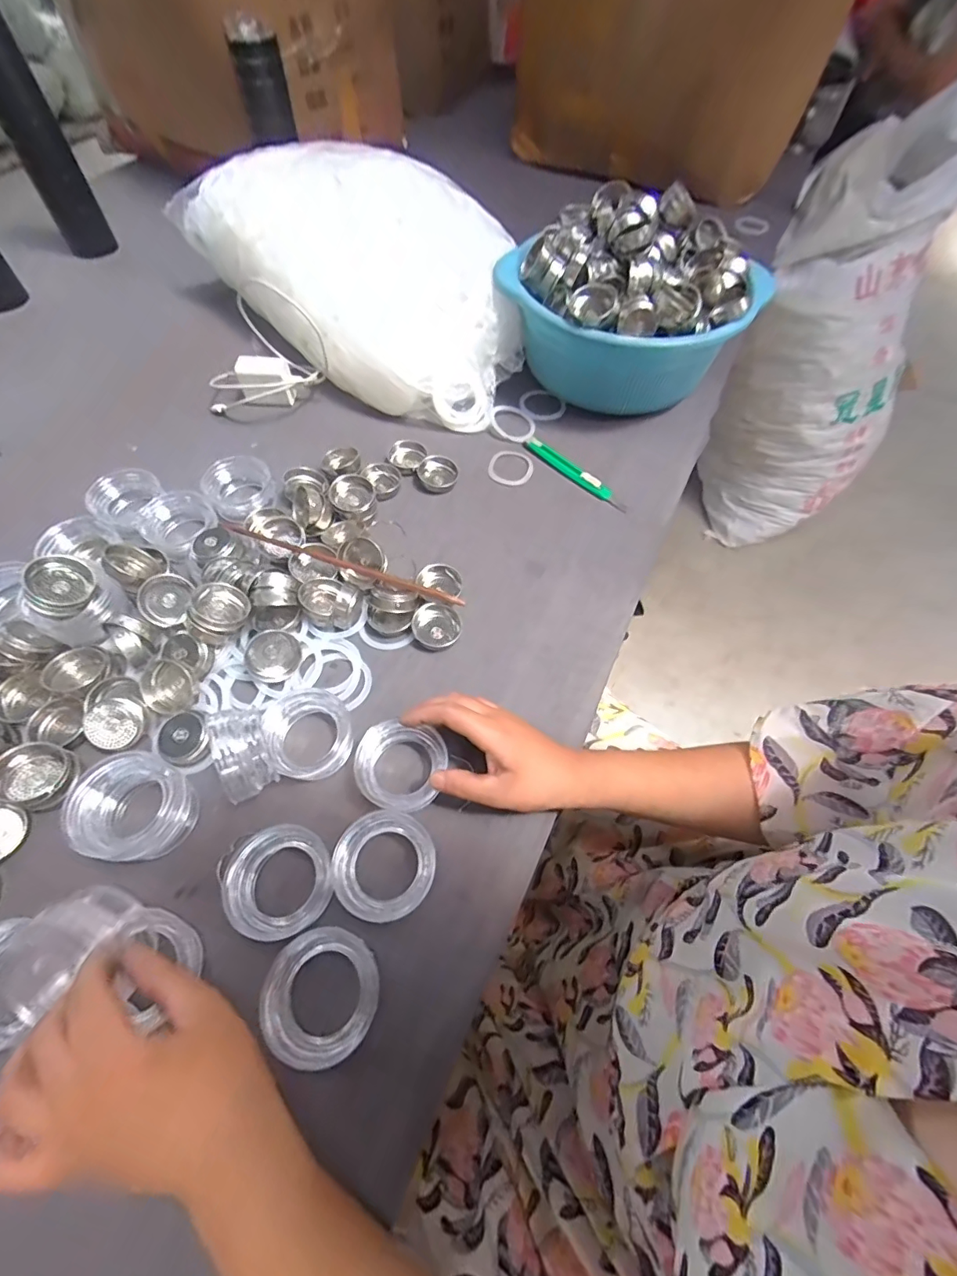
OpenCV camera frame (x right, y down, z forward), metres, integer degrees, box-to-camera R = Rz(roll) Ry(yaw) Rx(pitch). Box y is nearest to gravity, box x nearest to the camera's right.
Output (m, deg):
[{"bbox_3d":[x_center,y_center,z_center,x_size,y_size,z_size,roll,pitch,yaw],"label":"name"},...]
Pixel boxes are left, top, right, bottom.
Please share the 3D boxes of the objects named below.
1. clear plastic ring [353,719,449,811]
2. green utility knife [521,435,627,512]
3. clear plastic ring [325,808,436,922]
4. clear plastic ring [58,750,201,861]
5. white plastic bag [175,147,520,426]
[{"bbox_3d":[-0.058,0.096,0.385,0.063,0.043,0.068,1,61,-2],"label":"clear plastic ring"},{"bbox_3d":[0.109,-0.186,0.570,0.142,0.015,0.018,41,67,18],"label":"green utility knife"},{"bbox_3d":[-0.065,0.160,0.354,0.067,0.024,0.069,1,61,-2],"label":"clear plastic ring"},{"bbox_3d":[-0.247,0.120,0.359,0.069,0.046,0.067,1,61,-2],"label":"clear plastic ring"},{"bbox_3d":[-0.147,-0.468,0.630,0.475,0.159,0.252,37,66,17],"label":"white plastic bag"}]

